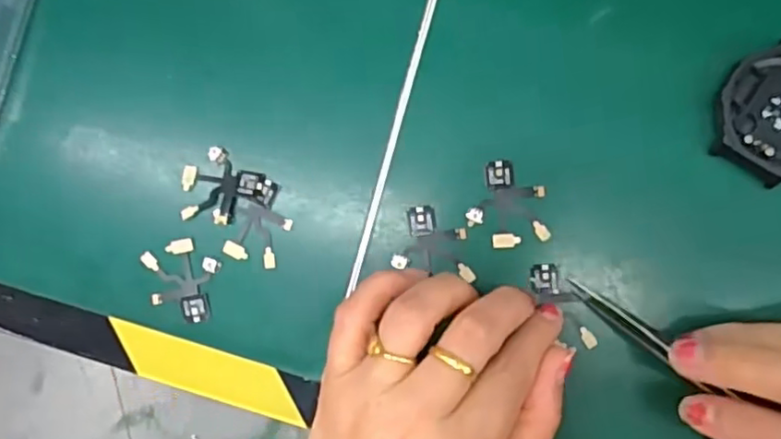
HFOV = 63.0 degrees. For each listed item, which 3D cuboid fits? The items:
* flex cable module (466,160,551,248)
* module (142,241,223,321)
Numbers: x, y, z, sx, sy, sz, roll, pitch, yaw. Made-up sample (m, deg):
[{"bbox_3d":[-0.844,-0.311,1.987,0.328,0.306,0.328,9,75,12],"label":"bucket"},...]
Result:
[{"bbox_3d":[0.048,-0.007,0.260,0.031,0.004,0.035,-2,87,6],"label":"flex cable module"},{"bbox_3d":[-0.088,0.026,0.270,0.032,0.004,0.035,-11,86,5],"label":"module"}]

